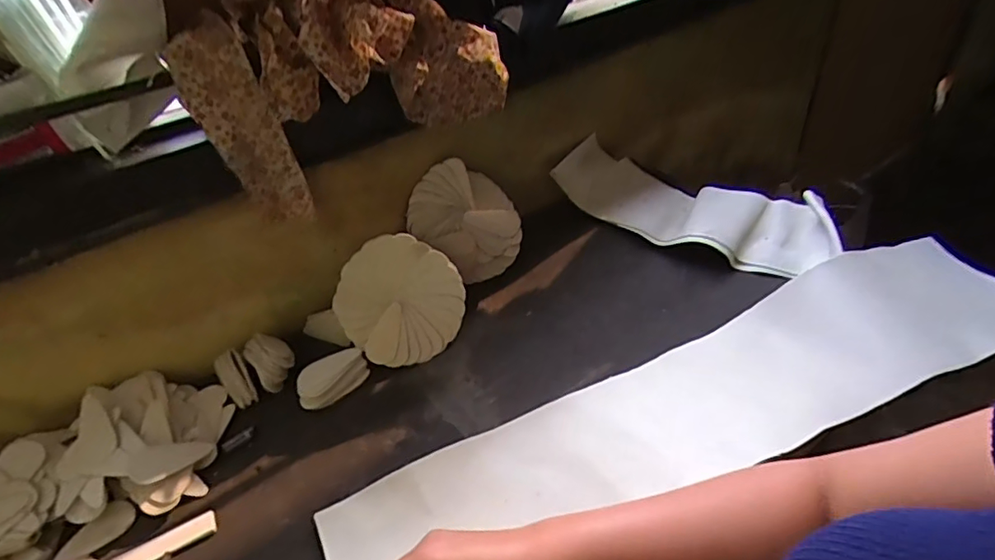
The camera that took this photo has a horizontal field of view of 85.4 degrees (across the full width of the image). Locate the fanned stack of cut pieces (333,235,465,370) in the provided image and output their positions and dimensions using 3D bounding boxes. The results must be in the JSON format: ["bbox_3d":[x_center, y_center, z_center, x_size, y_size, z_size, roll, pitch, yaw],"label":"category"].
[{"bbox_3d":[-0.105,0.023,0.573,0.132,0.130,0.030,25,12,-2],"label":"fanned stack of cut pieces"}]

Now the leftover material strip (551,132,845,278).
[{"bbox_3d":[0.263,-0.107,0.725,0.354,0.064,0.139,23,48,32],"label":"leftover material strip"}]

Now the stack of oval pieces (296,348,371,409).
[{"bbox_3d":[-0.174,0.104,0.571,0.073,0.028,0.036,-21,41,-16],"label":"stack of oval pieces"}]

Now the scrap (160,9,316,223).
[{"bbox_3d":[-0.243,-0.141,0.527,0.069,0.200,0.022,-24,33,-5],"label":"scrap"}]

